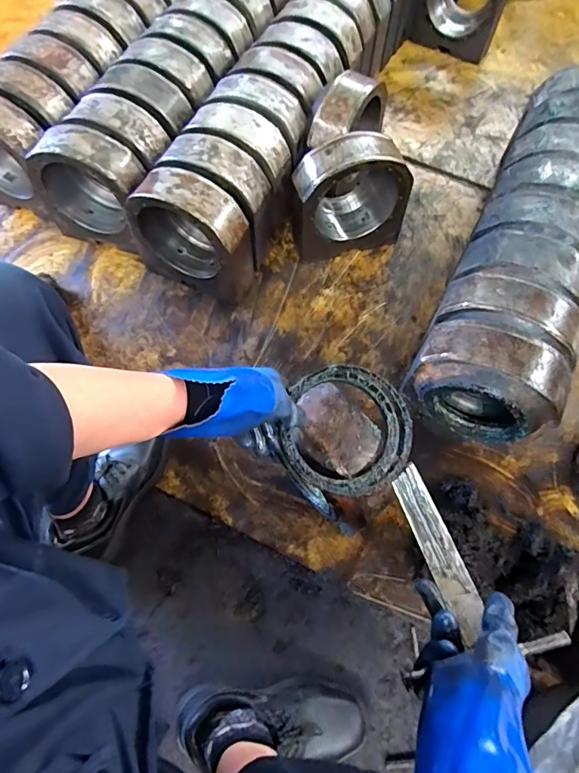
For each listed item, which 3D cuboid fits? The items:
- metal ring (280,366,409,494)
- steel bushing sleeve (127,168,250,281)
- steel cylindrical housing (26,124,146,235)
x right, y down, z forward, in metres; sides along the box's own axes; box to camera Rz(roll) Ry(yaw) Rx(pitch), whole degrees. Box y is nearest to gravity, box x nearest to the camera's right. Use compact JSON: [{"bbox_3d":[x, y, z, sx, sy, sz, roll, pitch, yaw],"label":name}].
[{"bbox_3d":[0.077,0.054,0.590,0.164,0.038,0.164,0,67,0],"label":"metal ring"},{"bbox_3d":[-0.194,-0.303,0.908,0.225,0.235,0.091,23,67,9],"label":"steel bushing sleeve"},{"bbox_3d":[-0.397,-0.407,0.917,0.225,0.194,0.084,14,66,5],"label":"steel cylindrical housing"}]

